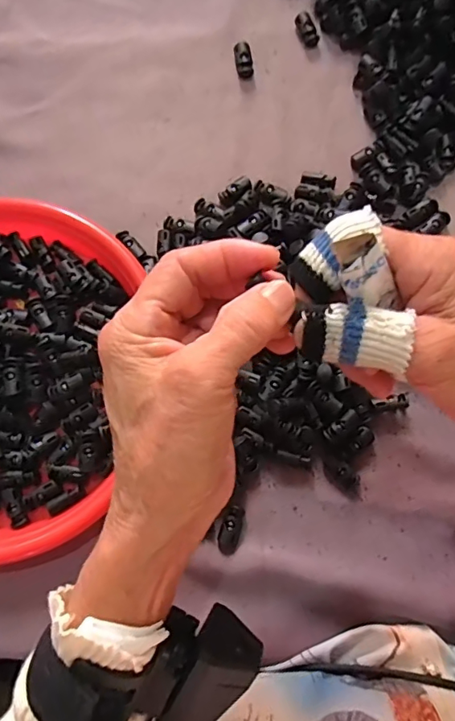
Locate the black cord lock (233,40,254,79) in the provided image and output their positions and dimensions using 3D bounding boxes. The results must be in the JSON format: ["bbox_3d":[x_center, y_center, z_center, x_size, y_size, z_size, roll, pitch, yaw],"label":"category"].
[{"bbox_3d":[0.014,-0.253,0.414,0.014,0.007,0.031,-10,80,-1],"label":"black cord lock"}]

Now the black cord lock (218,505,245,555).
[{"bbox_3d":[0.003,0.120,0.346,0.015,0.006,0.033,13,80,3],"label":"black cord lock"}]

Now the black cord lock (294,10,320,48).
[{"bbox_3d":[0.067,-0.283,0.418,0.014,0.007,0.035,-22,80,-3],"label":"black cord lock"}]

